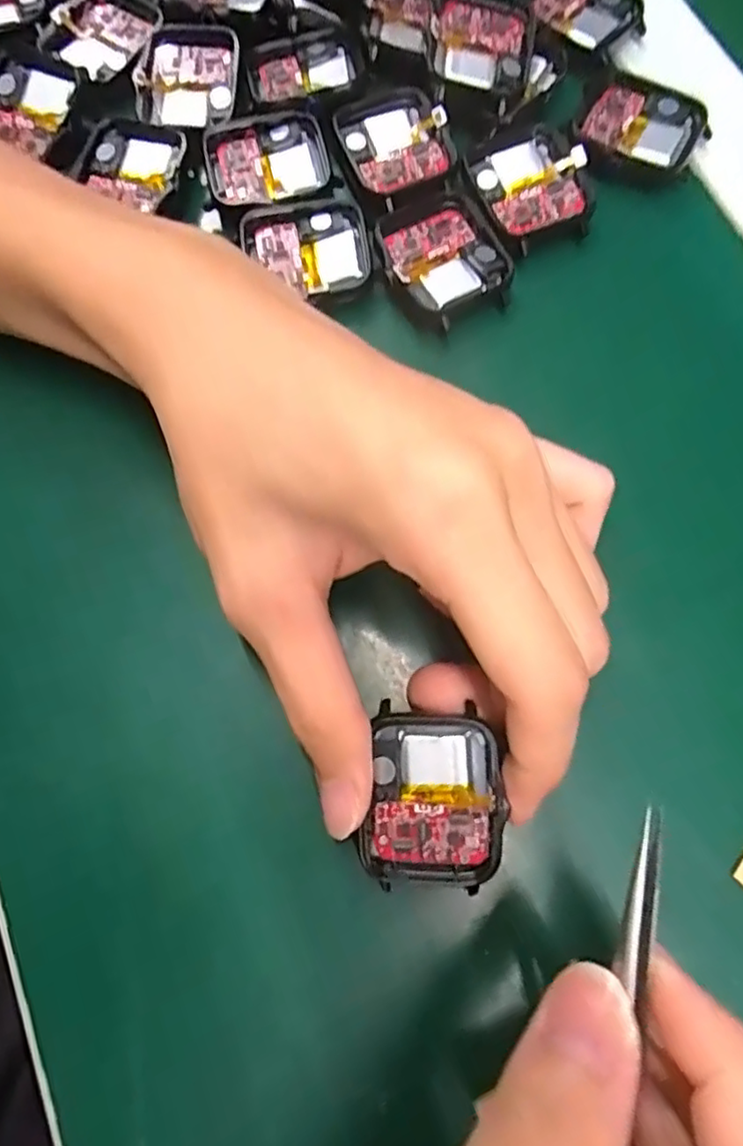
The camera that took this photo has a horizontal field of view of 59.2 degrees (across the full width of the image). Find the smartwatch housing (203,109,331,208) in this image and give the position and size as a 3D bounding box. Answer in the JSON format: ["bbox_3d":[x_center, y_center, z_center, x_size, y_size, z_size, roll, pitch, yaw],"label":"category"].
[{"bbox_3d":[-0.037,-0.145,0.232,0.043,0.007,0.042,0,74,0],"label":"smartwatch housing"}]

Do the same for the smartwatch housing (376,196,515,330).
[{"bbox_3d":[0.024,-0.105,0.220,0.038,0.006,0.044,-23,75,-6],"label":"smartwatch housing"}]

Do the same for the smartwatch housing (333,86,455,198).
[{"bbox_3d":[0.008,-0.153,0.233,0.037,0.006,0.040,-13,74,-3],"label":"smartwatch housing"}]

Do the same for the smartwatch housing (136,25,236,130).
[{"bbox_3d":[-0.068,-0.184,0.240,0.036,0.007,0.037,5,74,2],"label":"smartwatch housing"}]

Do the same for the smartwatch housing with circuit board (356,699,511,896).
[{"bbox_3d":[0.017,0.061,0.176,0.035,0.011,0.045,3,85,9],"label":"smartwatch housing with circuit board"}]

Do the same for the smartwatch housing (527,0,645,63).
[{"bbox_3d":[0.081,-0.217,0.251,0.033,0.007,0.045,-40,78,-10],"label":"smartwatch housing"}]

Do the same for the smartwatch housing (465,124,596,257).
[{"bbox_3d":[0.057,-0.135,0.227,0.038,0.006,0.043,-21,75,-6],"label":"smartwatch housing"}]

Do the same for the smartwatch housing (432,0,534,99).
[{"bbox_3d":[0.040,-0.191,0.236,0.034,0.013,0.040,9,74,3],"label":"smartwatch housing"}]

